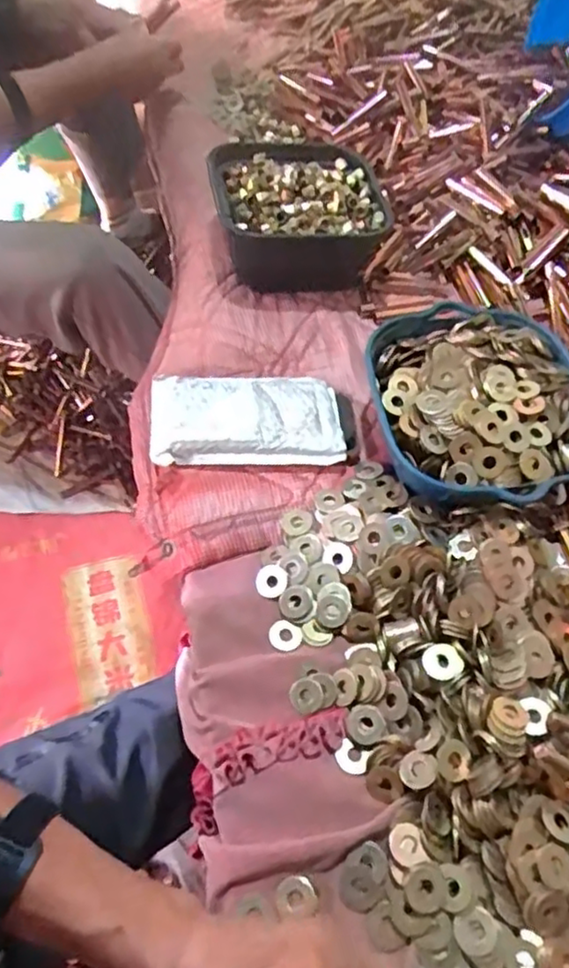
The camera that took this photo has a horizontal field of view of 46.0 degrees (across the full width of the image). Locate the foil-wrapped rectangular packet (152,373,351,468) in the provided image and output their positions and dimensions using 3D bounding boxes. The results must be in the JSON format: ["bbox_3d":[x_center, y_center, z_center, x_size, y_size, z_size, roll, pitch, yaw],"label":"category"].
[{"bbox_3d":[-0.032,-0.059,0.587,0.162,0.026,0.091,-2,57,-5],"label":"foil-wrapped rectangular packet"}]

